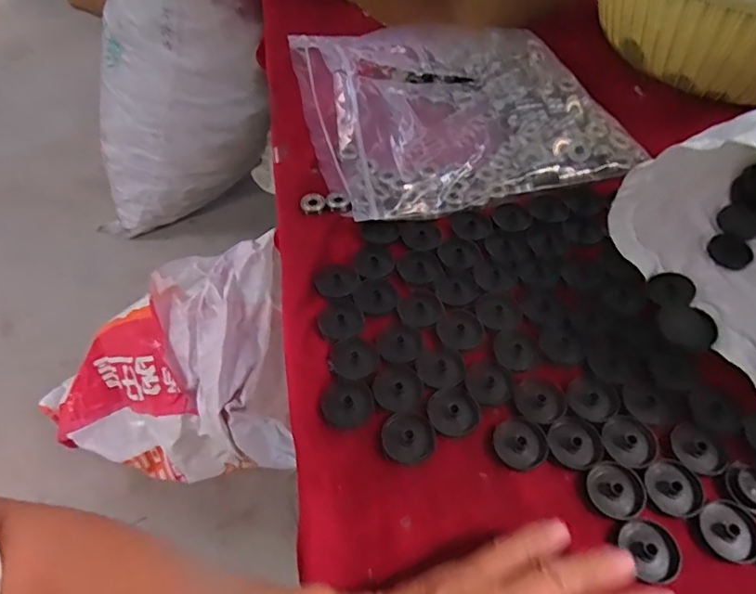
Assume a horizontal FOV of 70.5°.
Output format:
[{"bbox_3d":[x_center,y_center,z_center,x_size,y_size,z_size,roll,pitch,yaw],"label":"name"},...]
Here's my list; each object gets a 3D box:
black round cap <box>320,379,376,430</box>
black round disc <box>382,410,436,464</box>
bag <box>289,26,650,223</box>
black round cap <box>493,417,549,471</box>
[{"bbox_3d":[-0.020,0.069,0.351,0.033,0.004,0.031,0,55,1],"label":"black round cap"},{"bbox_3d":[0.019,0.088,0.339,0.032,0.010,0.031,0,55,1],"label":"black round disc"},{"bbox_3d":[0.077,-0.193,0.491,0.269,0.089,0.224,-16,56,-10],"label":"bag"},{"bbox_3d":[0.091,0.093,0.340,0.031,0.007,0.032,0,55,1],"label":"black round cap"}]

